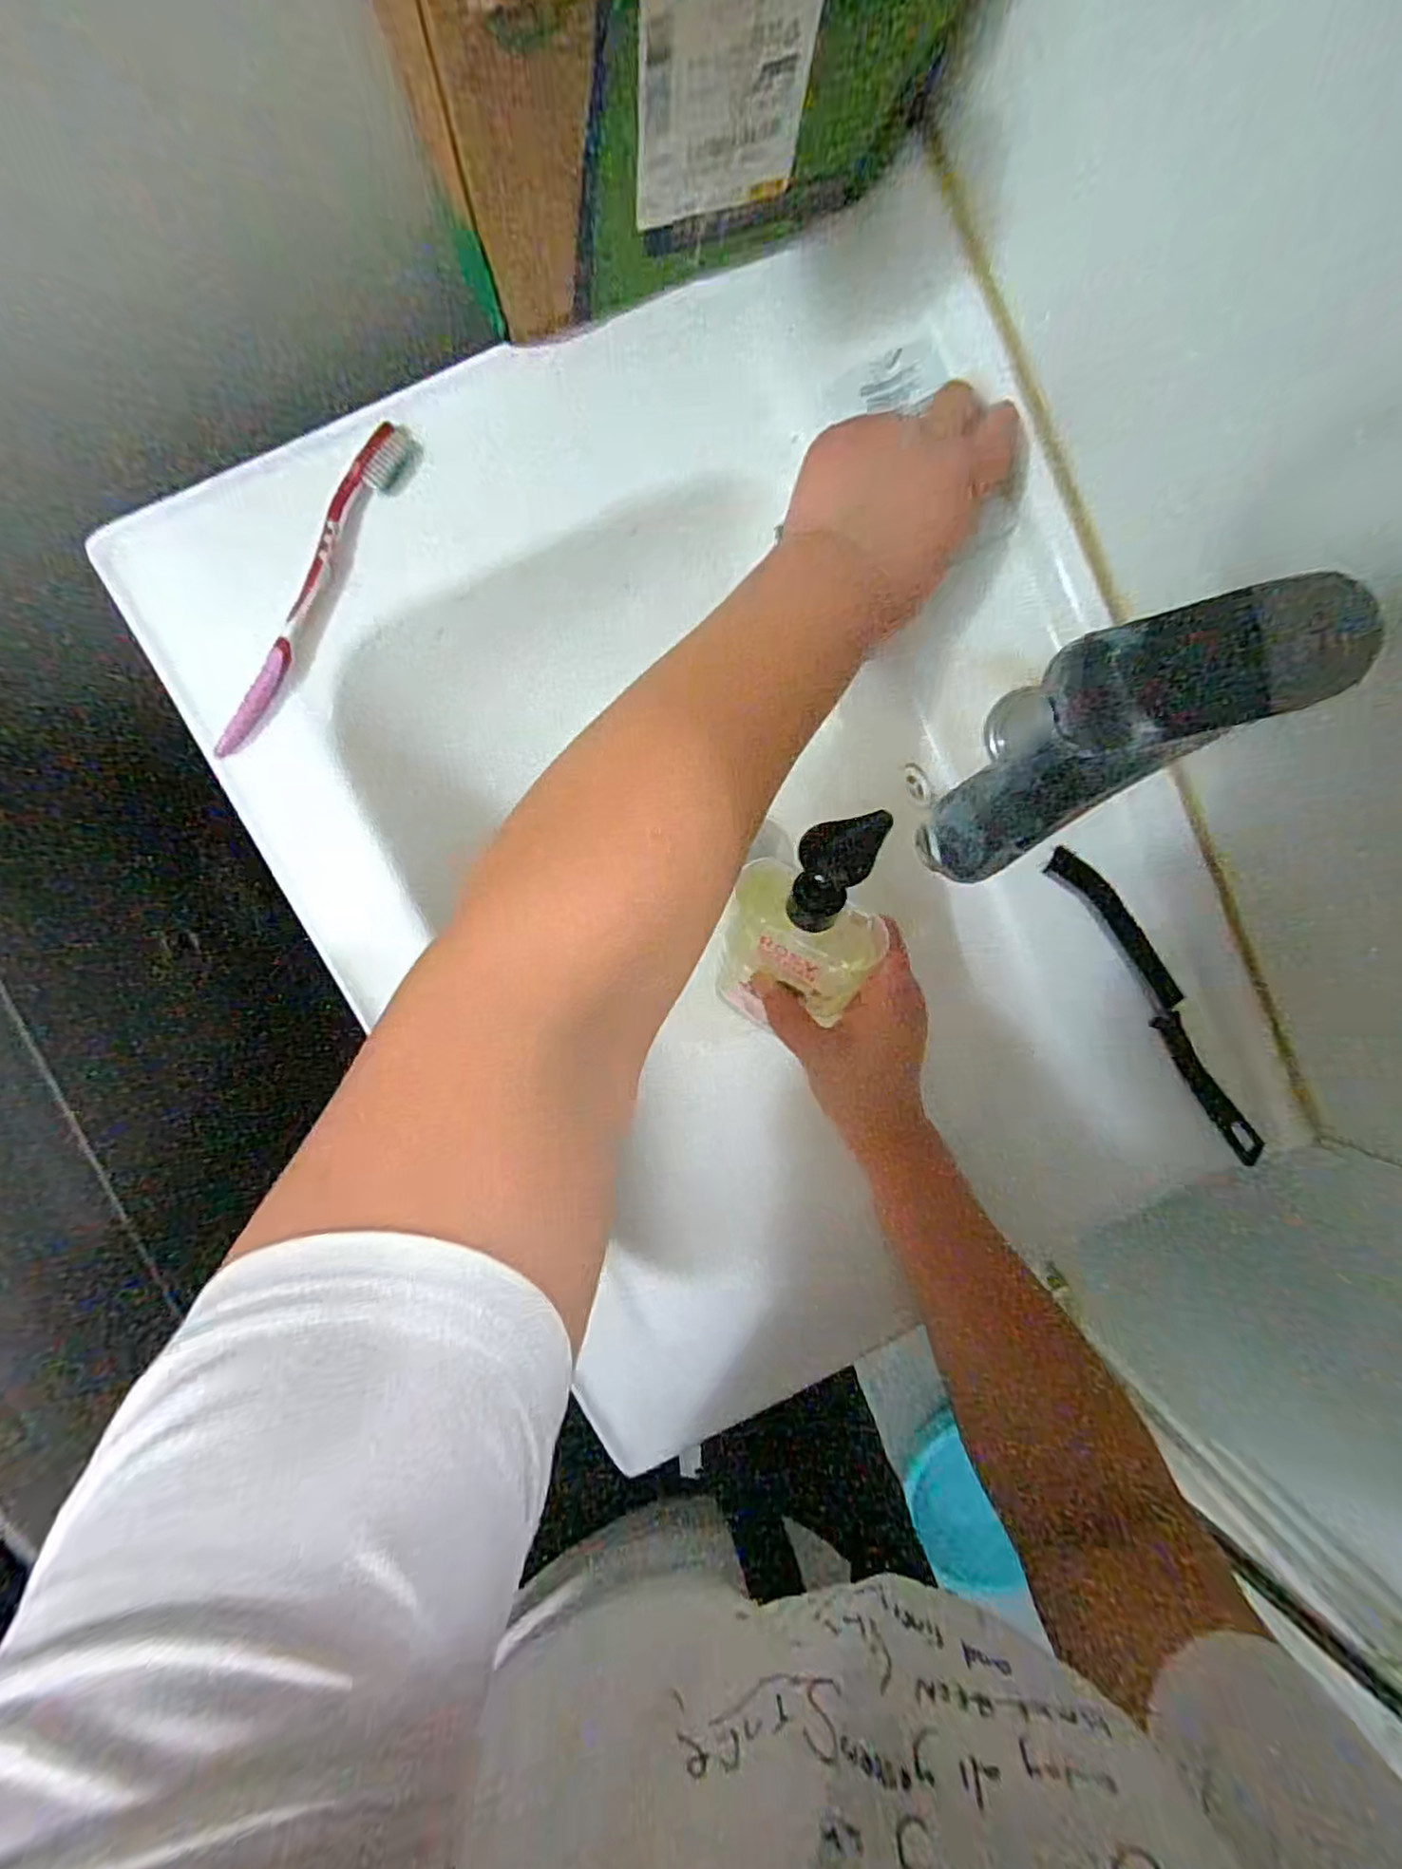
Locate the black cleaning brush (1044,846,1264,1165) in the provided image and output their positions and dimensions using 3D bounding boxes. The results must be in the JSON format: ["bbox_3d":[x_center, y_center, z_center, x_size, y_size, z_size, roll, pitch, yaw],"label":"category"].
[{"bbox_3d":[0.279,0.040,0.399,0.026,0.024,0.221,-35,97,-1],"label":"black cleaning brush"}]

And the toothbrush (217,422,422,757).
[{"bbox_3d":[-0.201,-0.177,0.336,0.022,0.011,0.186,32,92,-7],"label":"toothbrush"}]

